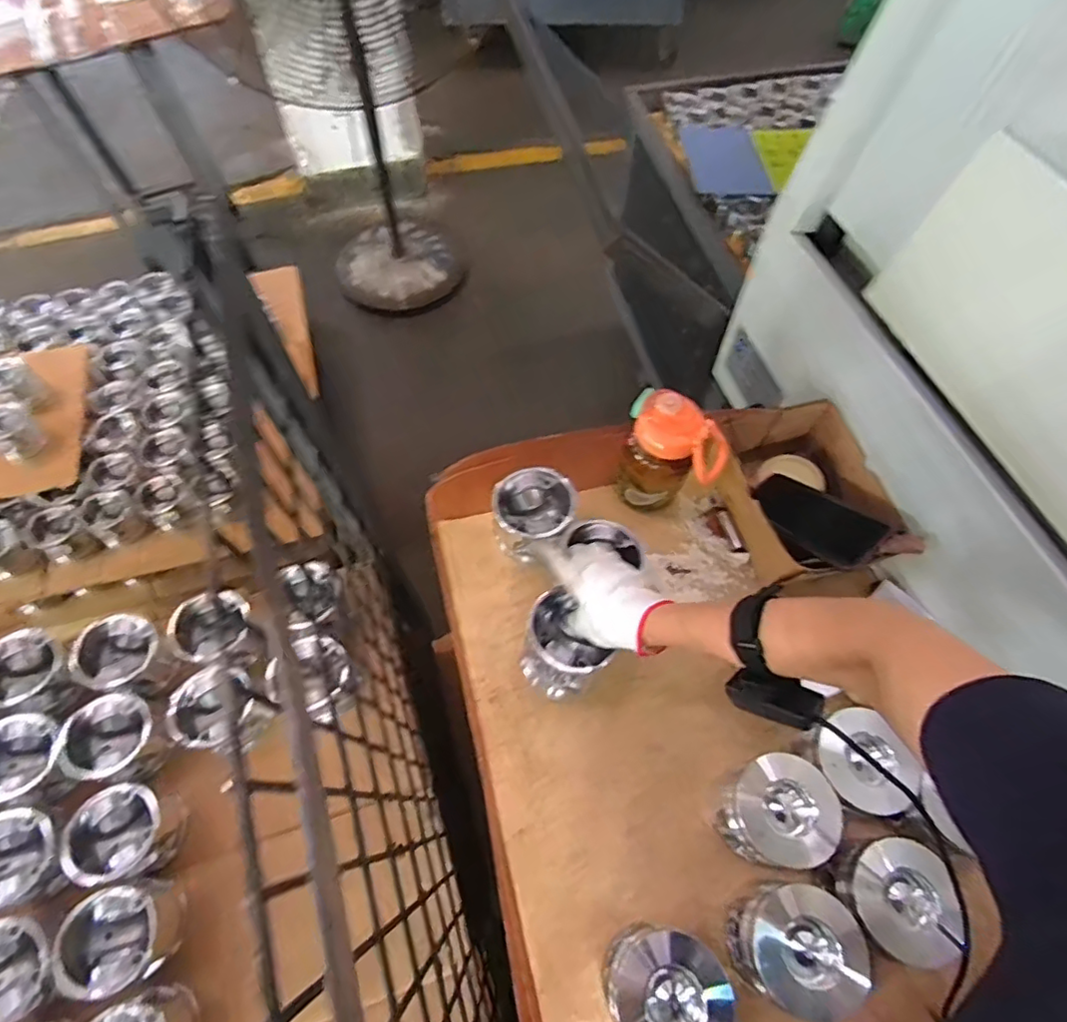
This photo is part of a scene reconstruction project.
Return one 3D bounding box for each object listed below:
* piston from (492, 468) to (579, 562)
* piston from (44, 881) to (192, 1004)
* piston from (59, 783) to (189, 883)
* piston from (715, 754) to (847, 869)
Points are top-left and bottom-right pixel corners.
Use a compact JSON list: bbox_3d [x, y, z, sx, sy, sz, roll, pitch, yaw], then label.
[{"bbox_3d":[0.001,0.007,0.709,0.092,0.076,0.091,0,59,0],"label":"piston"},{"bbox_3d":[-0.430,0.447,0.631,0.094,0.077,0.097,-13,60,-8],"label":"piston"},{"bbox_3d":[-0.460,0.362,0.672,0.097,0.074,0.089,-5,59,-3],"label":"piston"},{"bbox_3d":[0.232,0.290,0.577,0.100,0.091,0.094,-12,59,-7],"label":"piston"}]

